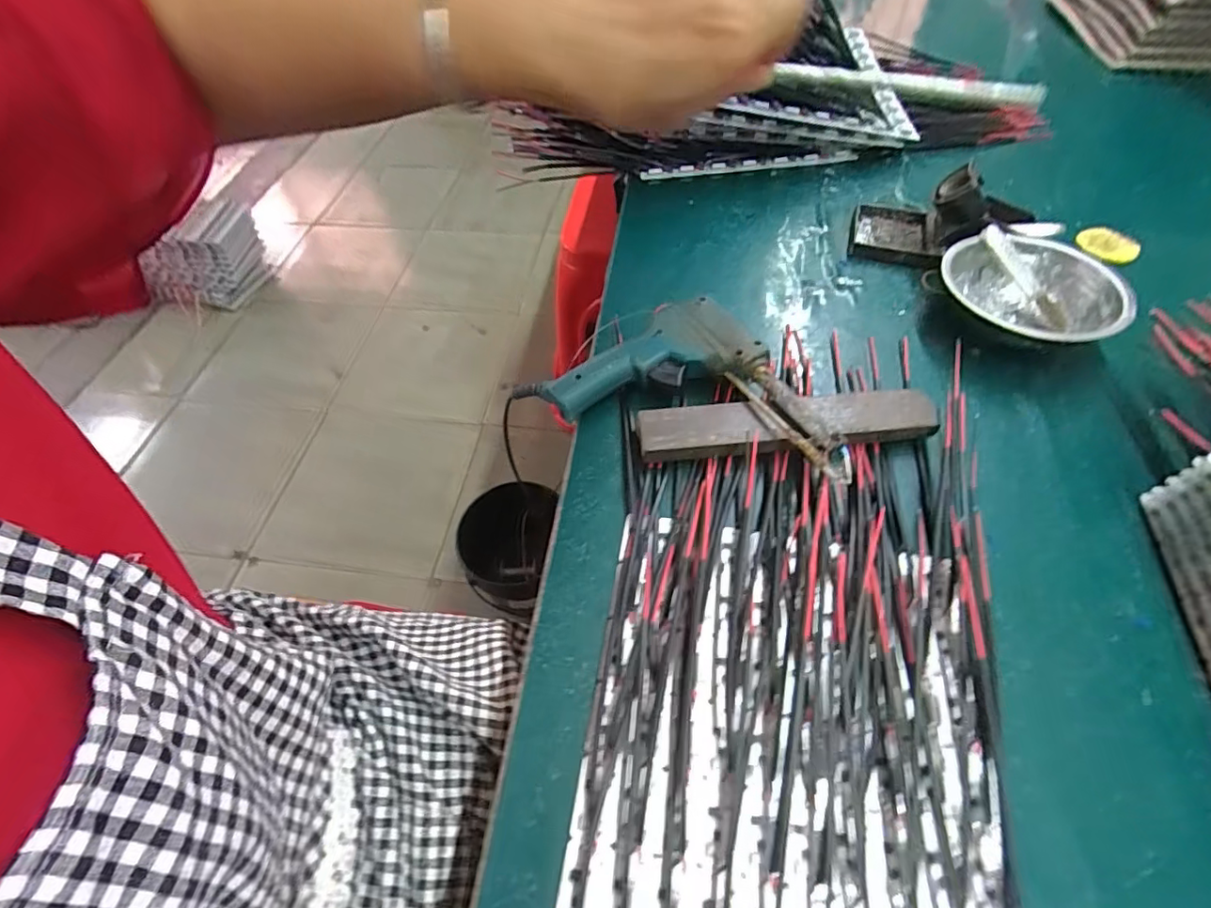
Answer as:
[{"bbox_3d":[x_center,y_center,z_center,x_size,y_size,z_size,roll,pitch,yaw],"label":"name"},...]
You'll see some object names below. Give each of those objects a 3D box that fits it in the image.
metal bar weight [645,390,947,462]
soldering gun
[{"bbox_3d":[0.122,-0.019,0.378,0.197,0.023,0.035,-5,54,-1],"label":"metal bar weight"},{"bbox_3d":[0.060,-0.059,0.404,0.233,0.037,0.128,17,57,14],"label":"soldering gun"}]

